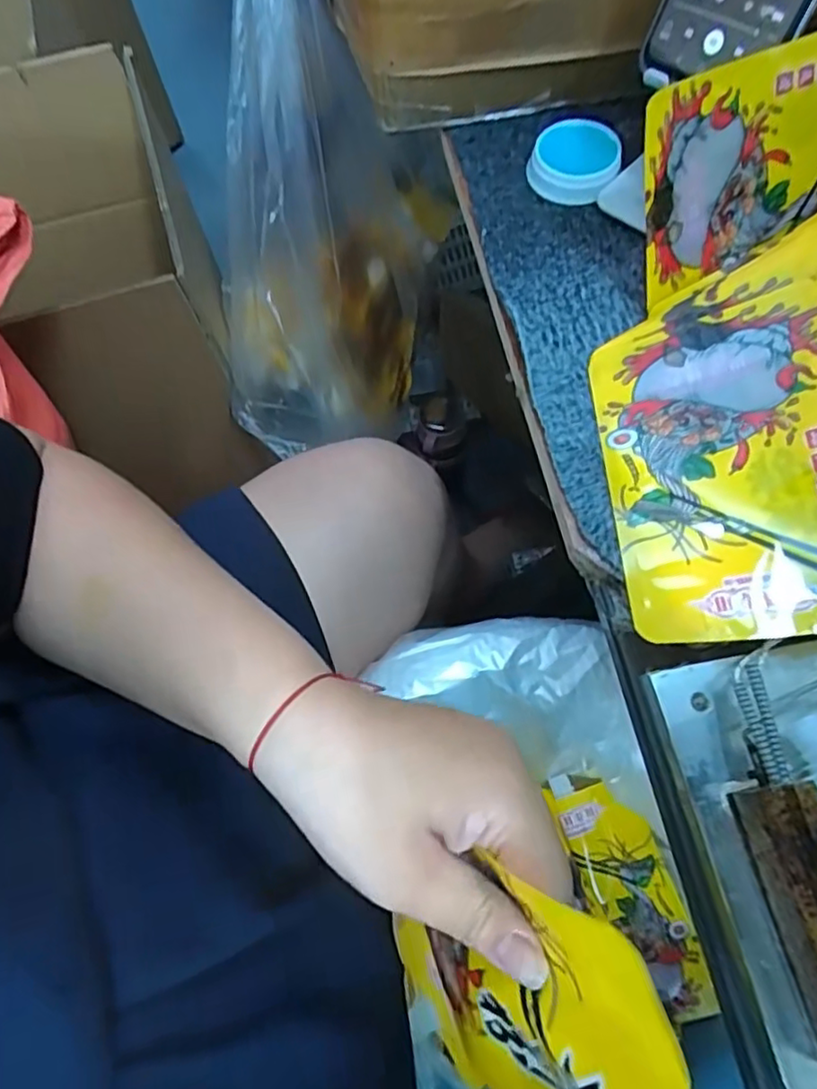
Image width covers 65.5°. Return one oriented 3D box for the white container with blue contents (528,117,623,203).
[{"bbox_3d":[0.114,-0.259,0.428,0.056,0.020,0.056,-1,67,3],"label":"white container with blue contents"}]

